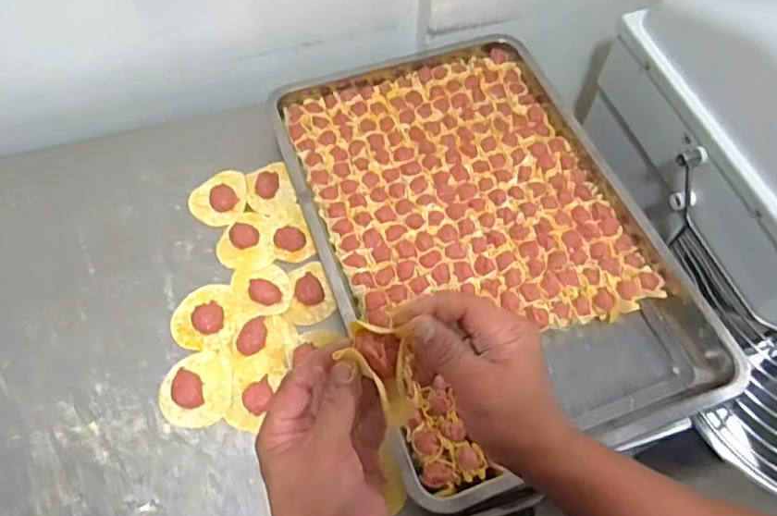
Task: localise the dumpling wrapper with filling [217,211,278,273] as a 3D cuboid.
[{"bbox_3d":[-0.182,-0.023,0.744,0.069,0.024,0.083,-13,61,-9],"label":"dumpling wrapper with filling"}]

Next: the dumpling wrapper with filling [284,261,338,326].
[{"bbox_3d":[-0.098,0.042,0.714,0.059,0.013,0.076,-18,62,-11],"label":"dumpling wrapper with filling"}]

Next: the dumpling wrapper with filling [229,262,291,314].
[{"bbox_3d":[-0.153,0.037,0.709,0.067,0.011,0.068,1,60,-1],"label":"dumpling wrapper with filling"}]

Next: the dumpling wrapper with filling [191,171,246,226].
[{"bbox_3d":[-0.224,-0.079,0.776,0.073,0.011,0.075,1,60,-1],"label":"dumpling wrapper with filling"}]

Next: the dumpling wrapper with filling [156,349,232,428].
[{"bbox_3d":[-0.212,0.144,0.649,0.076,0.007,0.082,1,60,-1],"label":"dumpling wrapper with filling"}]

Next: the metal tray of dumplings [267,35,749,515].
[{"bbox_3d":[0.110,-0.046,0.747,0.387,0.057,0.600,-17,62,-11],"label":"metal tray of dumplings"}]

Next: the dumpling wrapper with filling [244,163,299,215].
[{"bbox_3d":[-0.158,-0.092,0.785,0.060,0.014,0.070,-16,61,-10],"label":"dumpling wrapper with filling"}]

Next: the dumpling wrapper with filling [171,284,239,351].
[{"bbox_3d":[-0.215,0.066,0.693,0.073,0.010,0.084,8,60,4],"label":"dumpling wrapper with filling"}]

